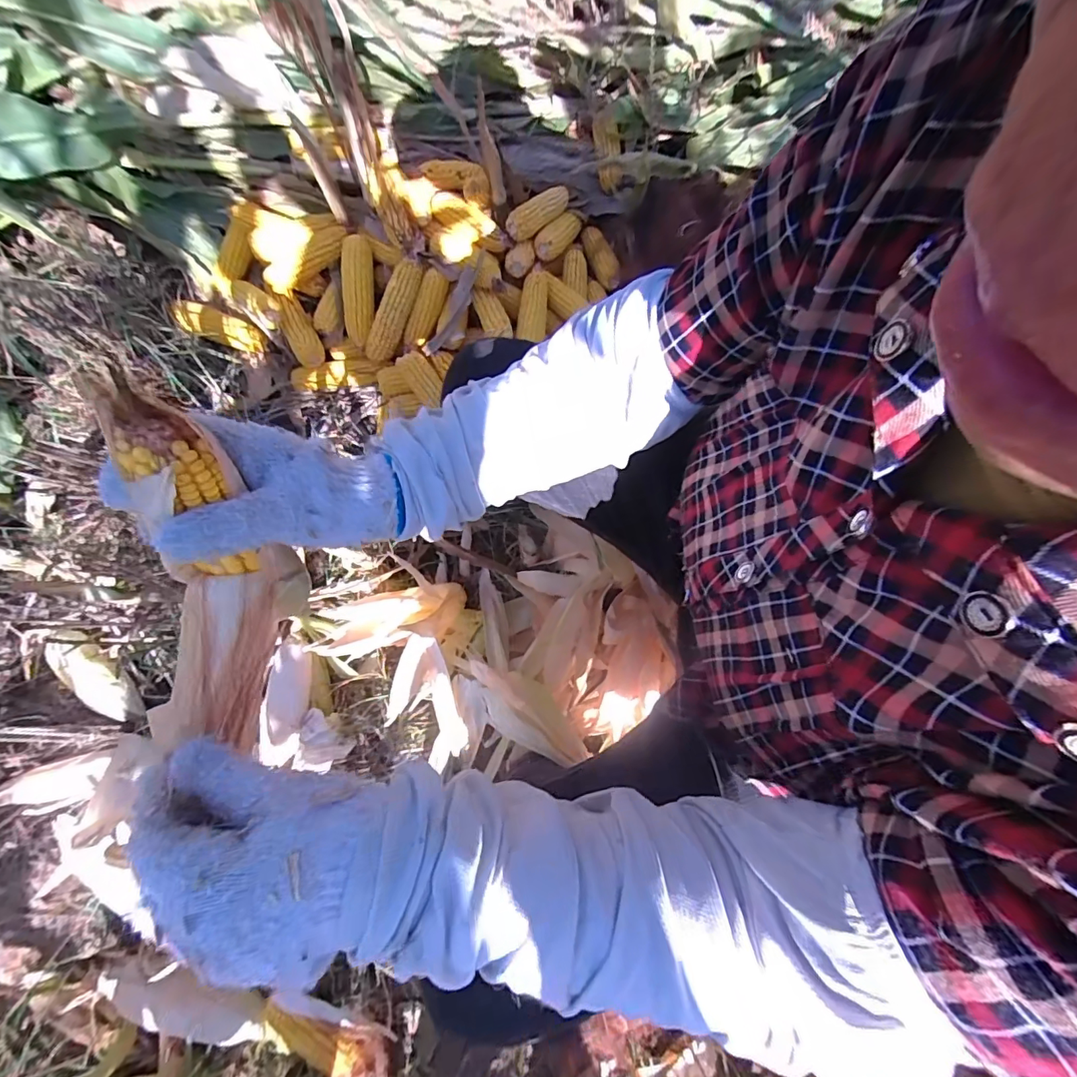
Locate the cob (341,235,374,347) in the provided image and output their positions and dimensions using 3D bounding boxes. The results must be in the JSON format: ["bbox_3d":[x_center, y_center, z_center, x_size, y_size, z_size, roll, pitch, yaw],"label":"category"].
[{"bbox_3d":[-0.326,-0.449,0.875,0.047,0.040,0.182,-1,89,1],"label":"cob"}]

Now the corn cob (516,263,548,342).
[{"bbox_3d":[-0.005,-0.431,0.882,0.047,0.050,0.141,9,97,4],"label":"corn cob"}]

